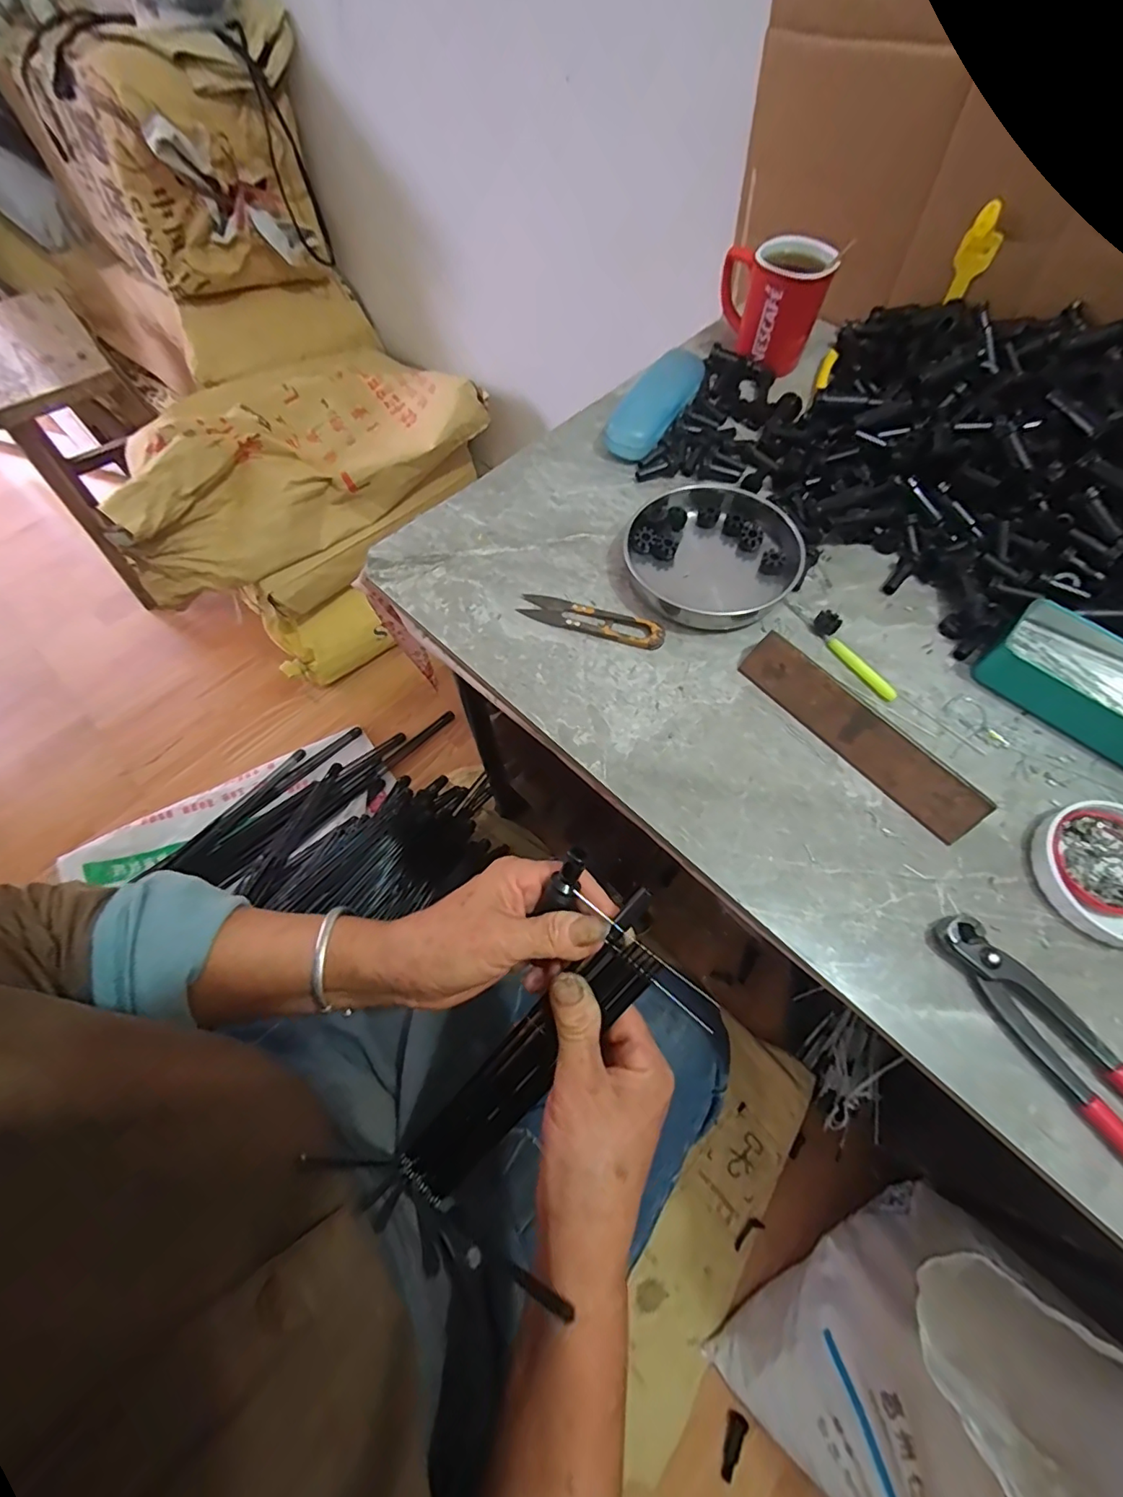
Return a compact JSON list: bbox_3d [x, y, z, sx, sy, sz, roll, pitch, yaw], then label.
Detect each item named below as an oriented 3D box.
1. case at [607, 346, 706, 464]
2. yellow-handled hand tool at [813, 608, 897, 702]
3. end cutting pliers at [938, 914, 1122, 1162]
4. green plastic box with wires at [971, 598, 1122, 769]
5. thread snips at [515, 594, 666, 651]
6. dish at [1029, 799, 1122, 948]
[{"bbox_3d":[0.093,-0.337,0.526,0.054,0.032,0.154,28,67,12],"label":"case"},{"bbox_3d":[0.225,-0.072,0.406,0.018,0.013,0.084,-27,67,-13],"label":"yellow-handled hand tool"},{"bbox_3d":[0.290,0.179,0.285,0.038,0.017,0.199,-32,68,-15],"label":"end cutting pliers"},{"bbox_3d":[0.391,-0.042,0.381,0.154,0.034,0.080,37,69,16],"label":"green plastic box with wires"},{"bbox_3d":[0.023,-0.102,0.421,0.116,0.010,0.026,19,65,9],"label":"thread snips"},{"bbox_3d":[0.345,0.078,0.333,0.085,0.017,0.086,0,64,0],"label":"dish"}]

